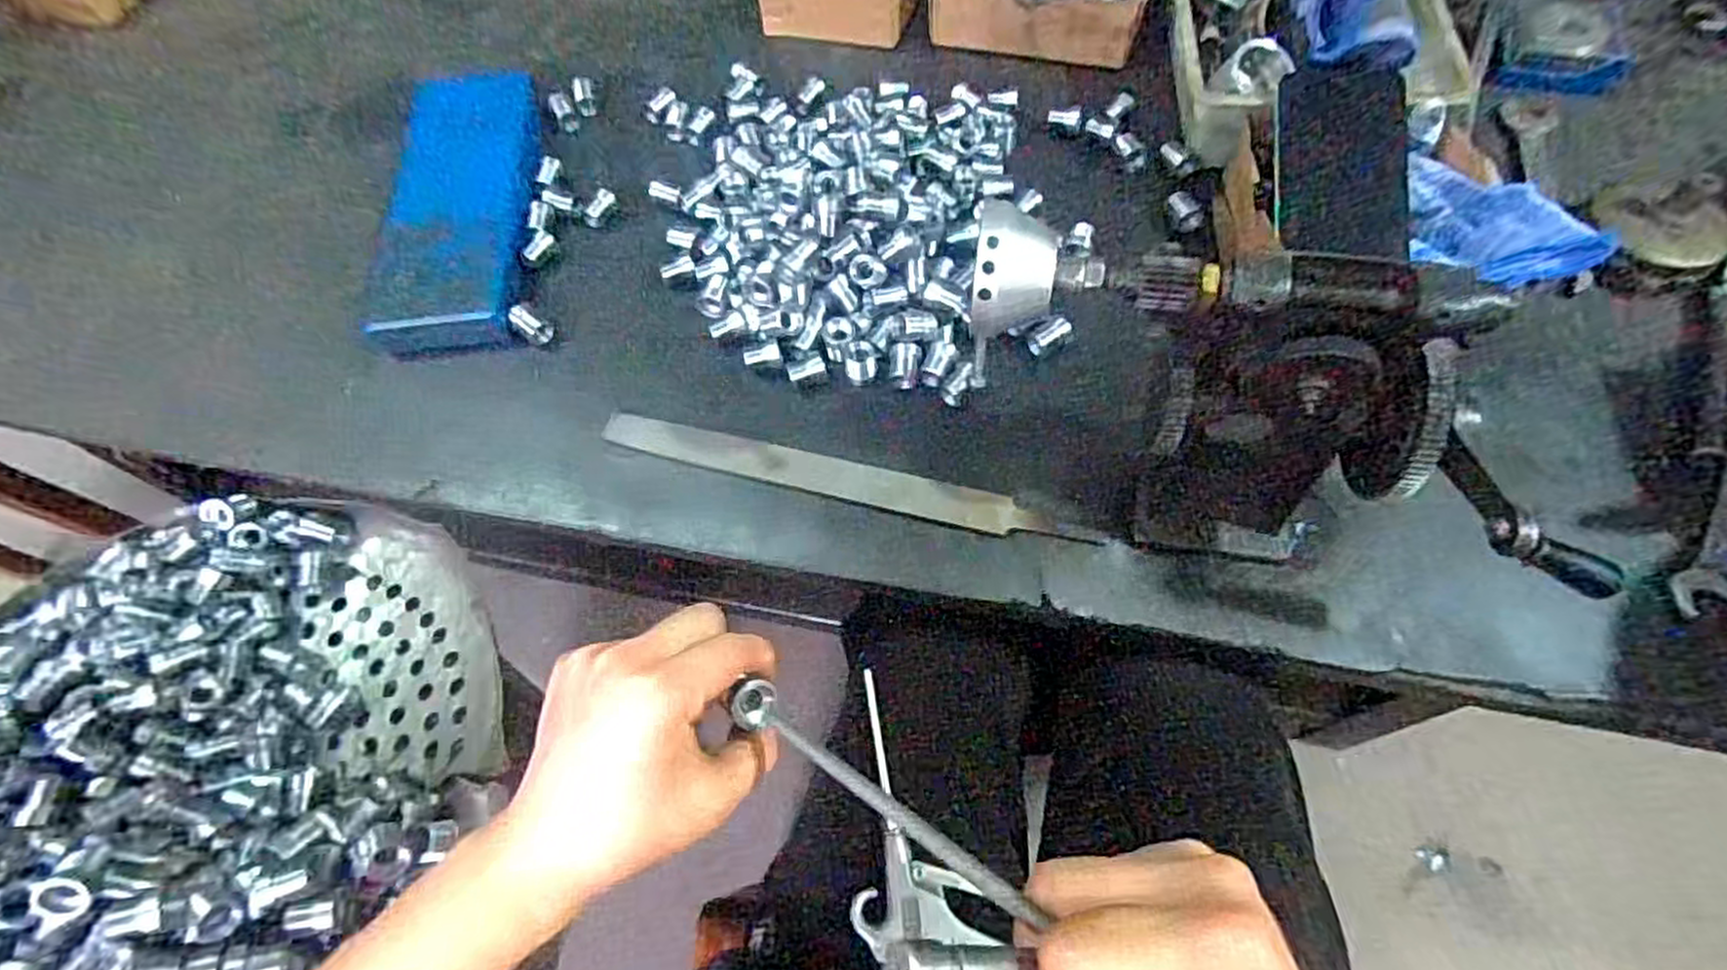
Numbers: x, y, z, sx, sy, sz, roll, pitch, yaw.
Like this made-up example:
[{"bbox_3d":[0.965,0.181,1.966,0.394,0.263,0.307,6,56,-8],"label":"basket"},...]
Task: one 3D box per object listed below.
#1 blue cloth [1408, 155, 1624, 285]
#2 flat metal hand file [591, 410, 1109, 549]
[{"bbox_3d":[0.366,-0.150,0.462,0.058,0.028,0.122,-44,41,17],"label":"blue cloth"},{"bbox_3d":[-0.015,-0.005,0.451,0.294,0.011,0.022,14,65,10],"label":"flat metal hand file"}]

